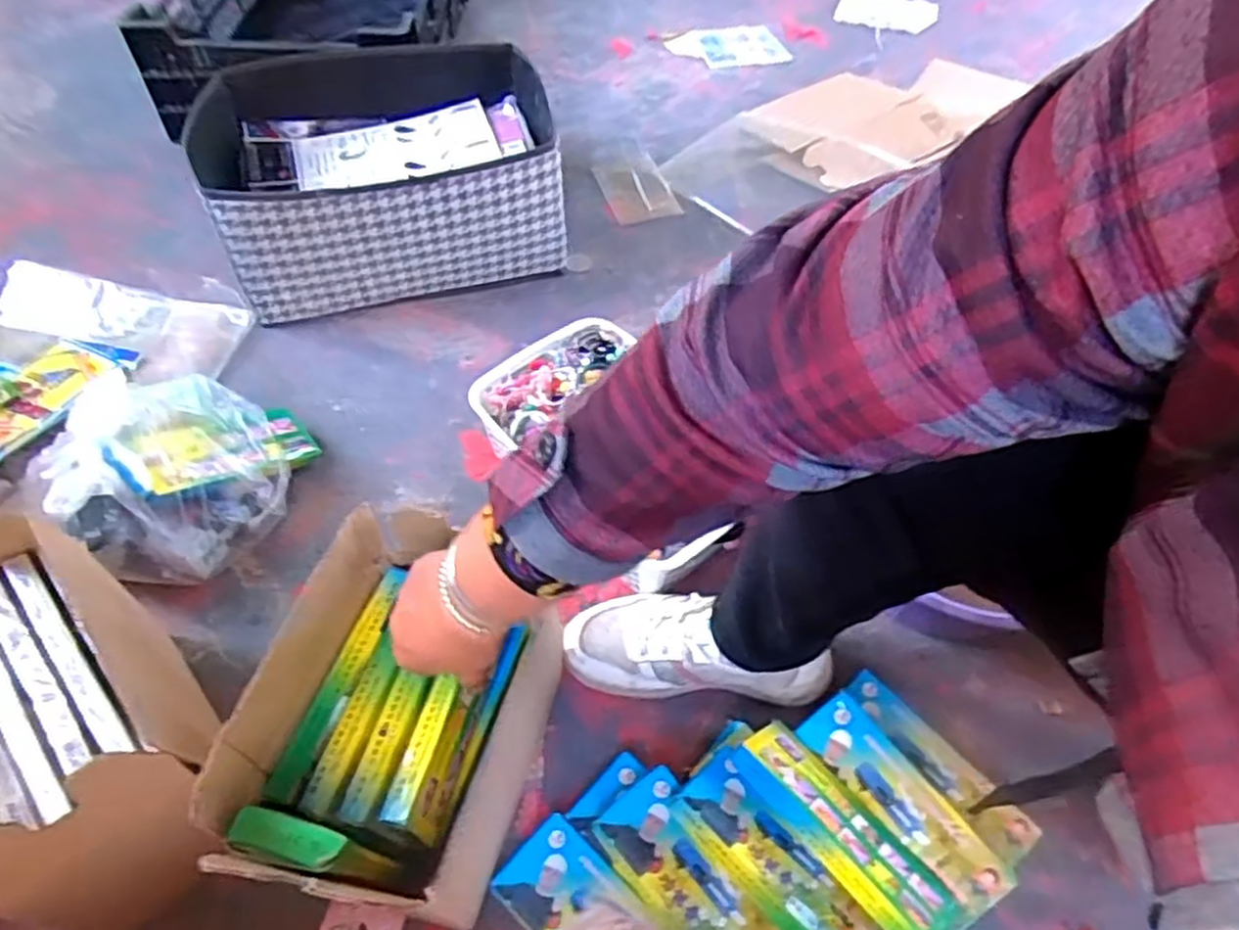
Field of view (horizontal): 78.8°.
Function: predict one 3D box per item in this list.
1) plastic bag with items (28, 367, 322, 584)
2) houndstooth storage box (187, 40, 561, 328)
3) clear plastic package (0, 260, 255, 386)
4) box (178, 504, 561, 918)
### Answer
[{"bbox_3d":[-0.415,0.004,0.744,0.219,0.150,0.140,-33,61,-24],"label":"plastic bag with items"},{"bbox_3d":[-0.314,-0.400,1.024,0.449,0.186,0.373,-14,55,-12],"label":"houndstooth storage box"},{"bbox_3d":[-0.652,-0.170,0.952,0.337,0.026,0.141,12,59,3],"label":"clear plastic package"},{"bbox_3d":[-0.150,0.194,0.564,0.154,0.215,0.239,13,54,7],"label":"box"}]

